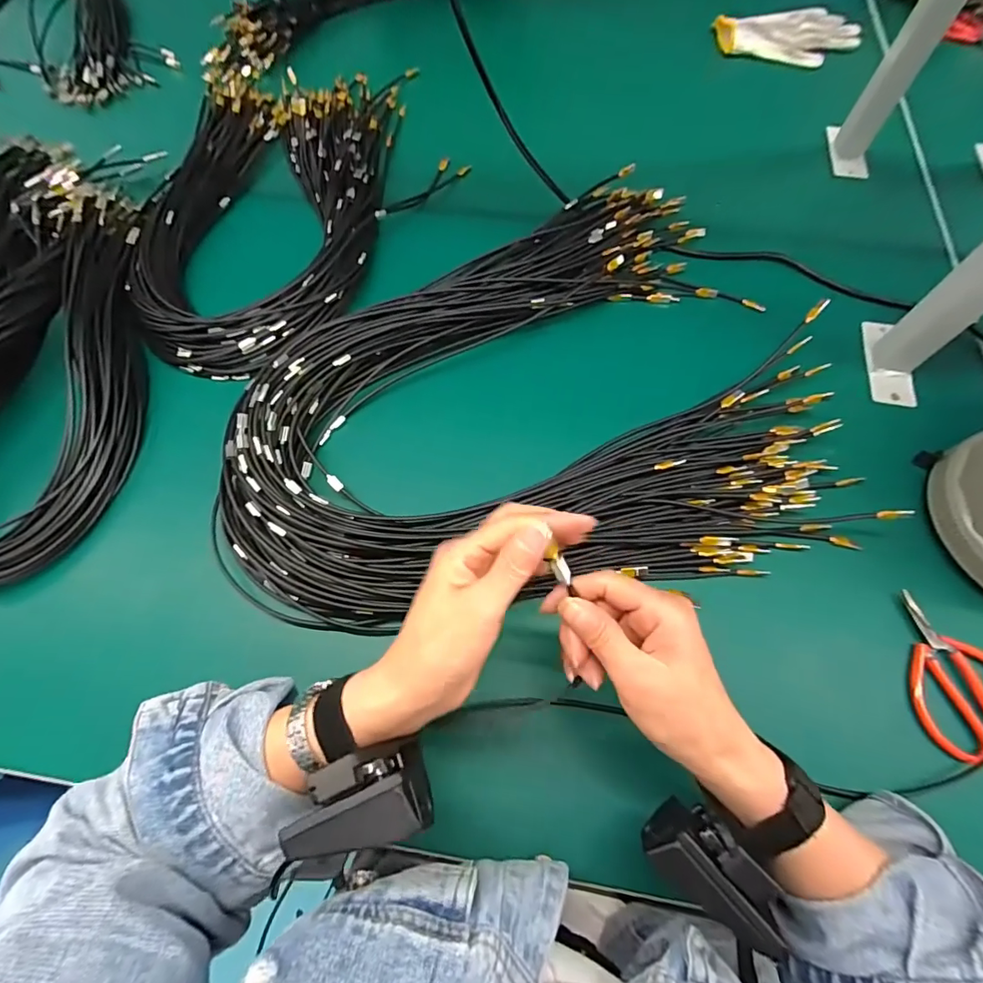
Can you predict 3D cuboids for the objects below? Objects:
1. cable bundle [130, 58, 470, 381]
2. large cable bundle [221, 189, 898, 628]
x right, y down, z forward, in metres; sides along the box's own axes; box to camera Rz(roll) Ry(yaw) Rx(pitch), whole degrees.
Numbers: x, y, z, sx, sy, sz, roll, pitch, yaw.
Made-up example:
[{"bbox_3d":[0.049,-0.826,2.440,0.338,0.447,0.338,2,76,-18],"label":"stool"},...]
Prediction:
[{"bbox_3d":[-0.227,-0.379,0.579,0.335,0.032,0.554,-4,66,0],"label":"cable bundle"},{"bbox_3d":[0.038,-0.121,0.448,0.541,0.046,0.441,-8,66,-2],"label":"large cable bundle"}]

